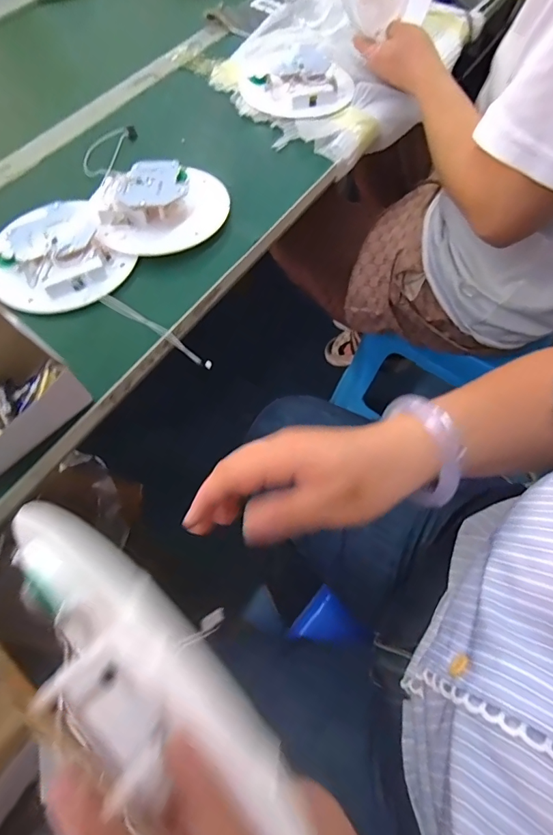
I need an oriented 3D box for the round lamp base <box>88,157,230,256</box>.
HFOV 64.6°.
[{"bbox_3d":[-0.122,-0.230,0.466,0.145,0.035,0.129,-19,64,-8],"label":"round lamp base"}]

